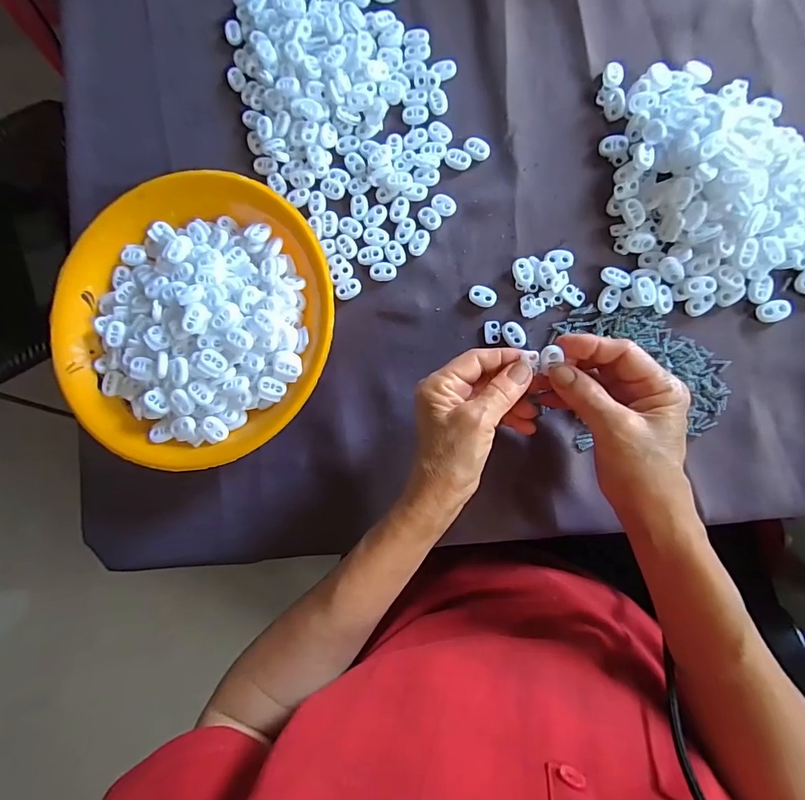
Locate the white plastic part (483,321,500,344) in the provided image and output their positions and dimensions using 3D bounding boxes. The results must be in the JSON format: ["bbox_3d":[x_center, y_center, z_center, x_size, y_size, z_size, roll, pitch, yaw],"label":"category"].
[{"bbox_3d":[0.073,-0.055,0.371,0.013,0.004,0.019,-3,85,8],"label":"white plastic part"}]

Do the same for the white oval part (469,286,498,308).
[{"bbox_3d":[0.066,-0.085,0.375,0.023,0.004,0.016,28,90,9],"label":"white oval part"}]

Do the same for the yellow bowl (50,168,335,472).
[{"bbox_3d":[-0.175,-0.067,0.381,0.239,0.048,0.233,-1,85,8],"label":"yellow bowl"}]

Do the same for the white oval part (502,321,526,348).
[{"bbox_3d":[0.091,-0.053,0.368,0.015,0.004,0.023,-34,82,4],"label":"white oval part"}]

